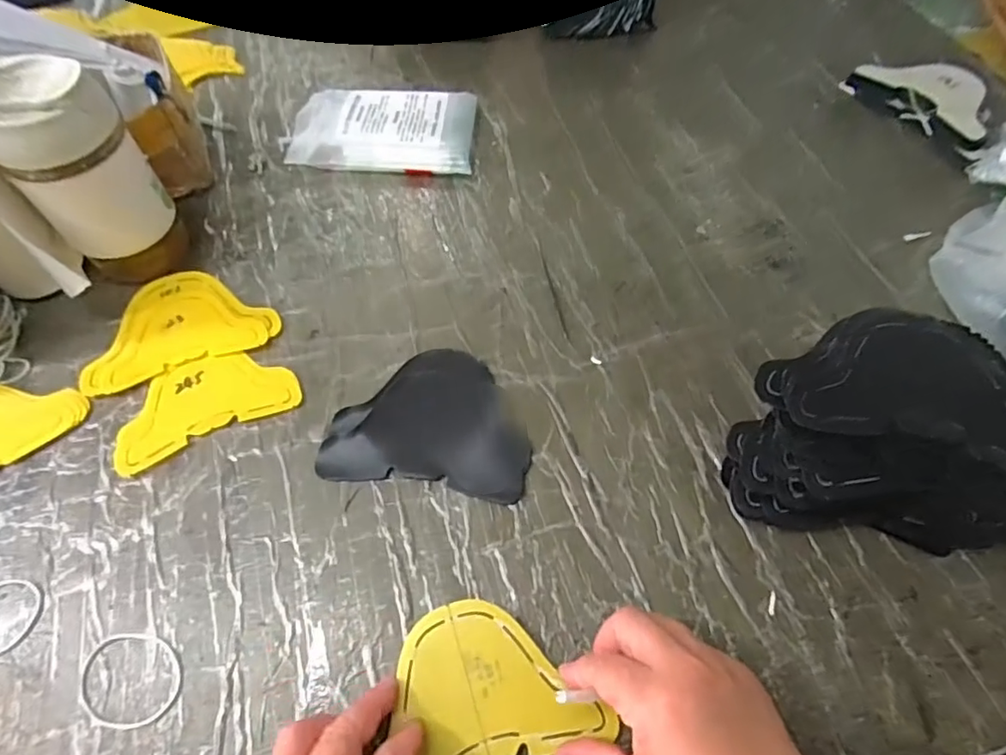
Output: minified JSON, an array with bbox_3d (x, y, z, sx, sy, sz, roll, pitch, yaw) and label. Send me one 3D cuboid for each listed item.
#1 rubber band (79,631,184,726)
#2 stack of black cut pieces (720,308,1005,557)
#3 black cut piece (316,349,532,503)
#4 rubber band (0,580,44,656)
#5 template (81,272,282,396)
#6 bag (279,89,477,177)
[{"bbox_3d":[-0.215,0.174,0.326,0.060,0.004,0.047,6,59,5],"label":"rubber band"},{"bbox_3d":[0.234,0.030,0.355,0.163,0.095,0.118,8,59,6],"label":"stack of black cut pieces"},{"bbox_3d":[-0.050,0.027,0.412,0.140,0.009,0.109,6,59,5],"label":"black cut piece"},{"bbox_3d":[-0.307,0.147,0.344,0.047,0.004,0.045,-6,59,-2],"label":"rubber band"},{"bbox_3d":[-0.262,-0.046,0.460,0.142,0.006,0.096,-19,60,-10],"label":"template"},{"bbox_3d":[-0.119,-0.246,0.567,0.178,0.030,0.099,2,59,2],"label":"bag"}]

